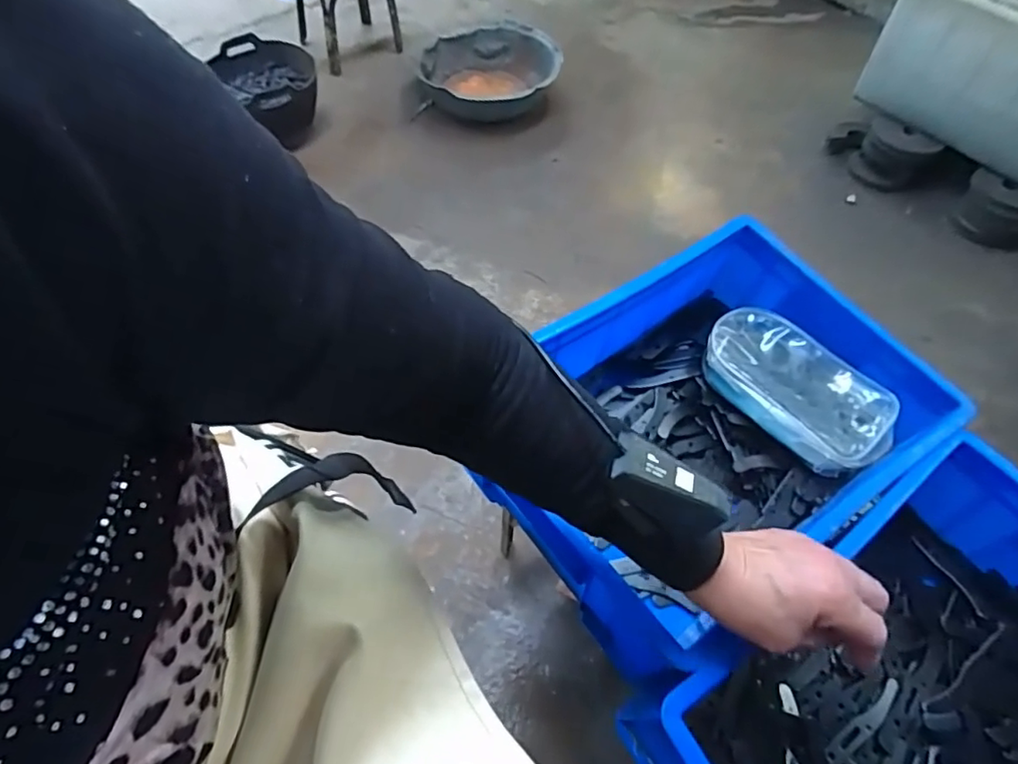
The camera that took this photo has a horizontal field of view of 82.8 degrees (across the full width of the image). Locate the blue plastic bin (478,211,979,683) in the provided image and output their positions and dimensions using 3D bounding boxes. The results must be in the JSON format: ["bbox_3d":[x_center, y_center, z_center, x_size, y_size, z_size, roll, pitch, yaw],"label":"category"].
[{"bbox_3d":[0.196,0.046,0.573,0.404,0.134,0.295,-35,65,-20],"label":"blue plastic bin"}]

